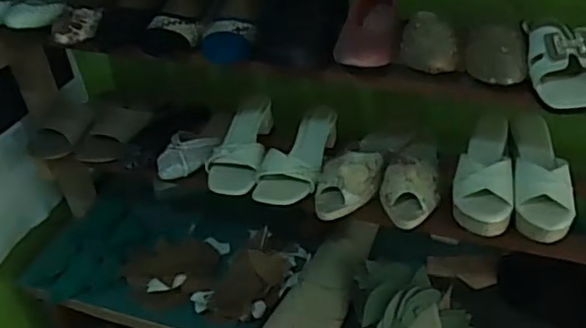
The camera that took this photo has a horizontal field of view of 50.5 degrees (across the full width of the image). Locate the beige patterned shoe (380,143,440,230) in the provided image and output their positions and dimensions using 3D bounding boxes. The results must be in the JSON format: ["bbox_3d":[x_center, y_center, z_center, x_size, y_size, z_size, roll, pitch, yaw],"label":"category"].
[{"bbox_3d":[0.190,0.011,0.983,0.088,0.067,0.214,5,37,15],"label":"beige patterned shoe"}]

